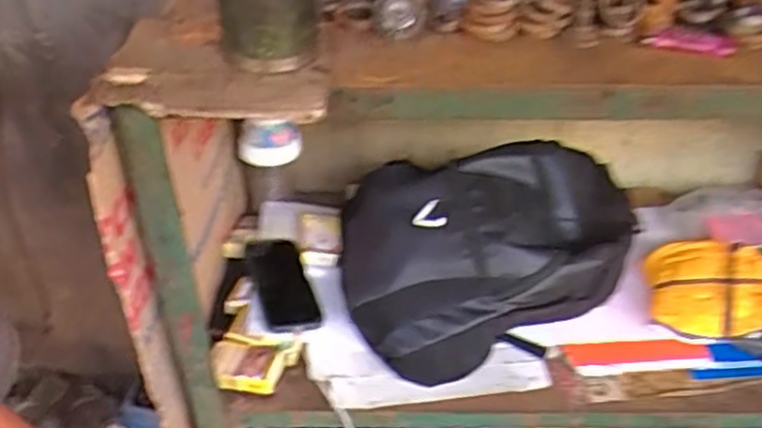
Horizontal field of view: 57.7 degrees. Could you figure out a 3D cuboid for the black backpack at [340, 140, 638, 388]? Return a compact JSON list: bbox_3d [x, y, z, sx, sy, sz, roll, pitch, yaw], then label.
[{"bbox_3d":[0.148,0.048,0.940,0.384,0.210,0.321,1,33,0],"label":"black backpack"}]

